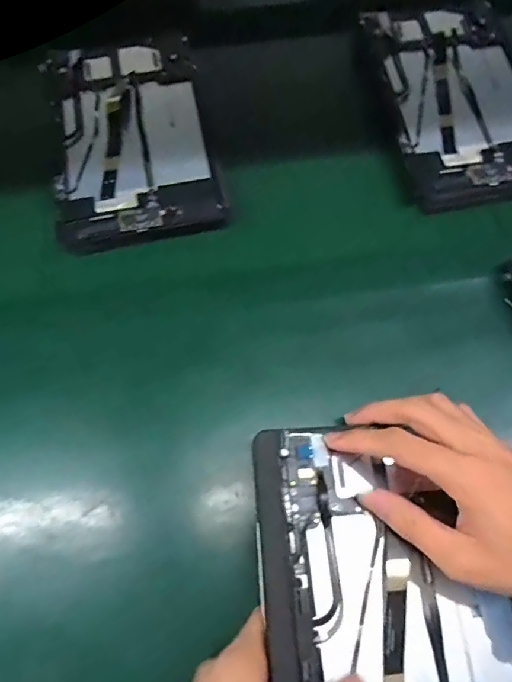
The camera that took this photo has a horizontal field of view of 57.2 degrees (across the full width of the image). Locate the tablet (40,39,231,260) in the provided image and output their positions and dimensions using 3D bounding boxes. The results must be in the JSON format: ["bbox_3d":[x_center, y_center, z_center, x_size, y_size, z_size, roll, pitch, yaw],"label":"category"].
[{"bbox_3d":[-0.123,-0.203,0.462,0.150,0.012,0.249,-12,69,-4],"label":"tablet"}]

